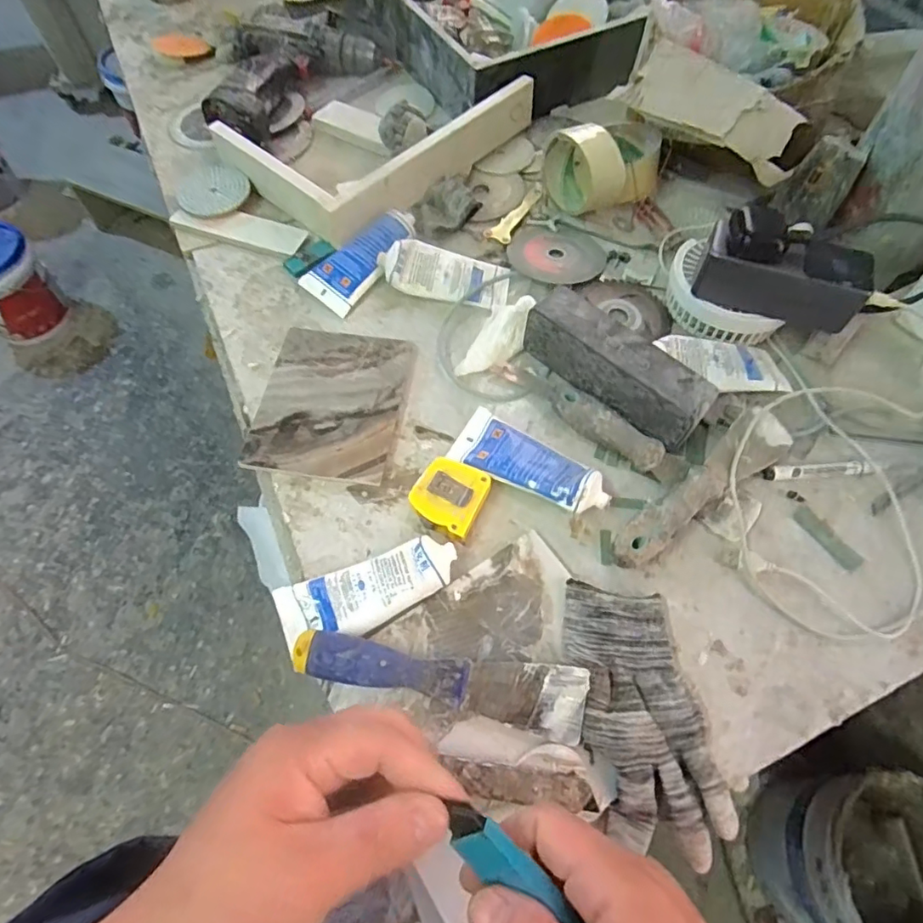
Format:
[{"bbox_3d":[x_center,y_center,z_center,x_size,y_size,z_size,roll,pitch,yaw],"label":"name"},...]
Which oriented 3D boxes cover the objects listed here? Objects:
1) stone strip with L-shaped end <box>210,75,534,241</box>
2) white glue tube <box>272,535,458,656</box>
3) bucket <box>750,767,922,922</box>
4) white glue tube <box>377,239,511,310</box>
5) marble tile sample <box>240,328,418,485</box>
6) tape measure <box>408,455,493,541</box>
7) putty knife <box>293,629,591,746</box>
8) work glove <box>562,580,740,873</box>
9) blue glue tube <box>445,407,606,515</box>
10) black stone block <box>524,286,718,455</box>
[{"bbox_3d":[-0.092,-0.381,0.640,0.301,0.057,0.215,-41,70,-19],"label":"stone strip with L-shaped end"},{"bbox_3d":[-0.067,0.094,0.405,0.131,0.036,0.051,-18,64,-9],"label":"white glue tube"},{"bbox_3d":[0.743,0.731,1.023,0.302,0.300,0.286,0,62,0],"label":"bucket"},{"bbox_3d":[-0.016,-0.184,0.559,0.128,0.023,0.061,11,62,-8],"label":"white glue tube"},{"bbox_3d":[-0.113,-0.053,0.498,0.121,0.012,0.146,8,63,4],"label":"marble tile sample"},{"bbox_3d":[-0.010,0.029,0.449,0.053,0.025,0.054,22,65,11],"label":"tape measure"},{"bbox_3d":[-0.014,0.144,0.373,0.191,0.018,0.040,9,63,5],"label":"putty knife"},{"bbox_3d":[0.119,0.166,0.375,0.081,0.031,0.165,-8,63,-4],"label":"work glove"},{"bbox_3d":[0.056,0.001,0.459,0.130,0.039,0.057,27,66,13],"label":"blue glue tube"},{"bbox_3d":[0.131,-0.078,0.484,0.047,0.061,0.165,-40,69,-19],"label":"black stone block"}]

